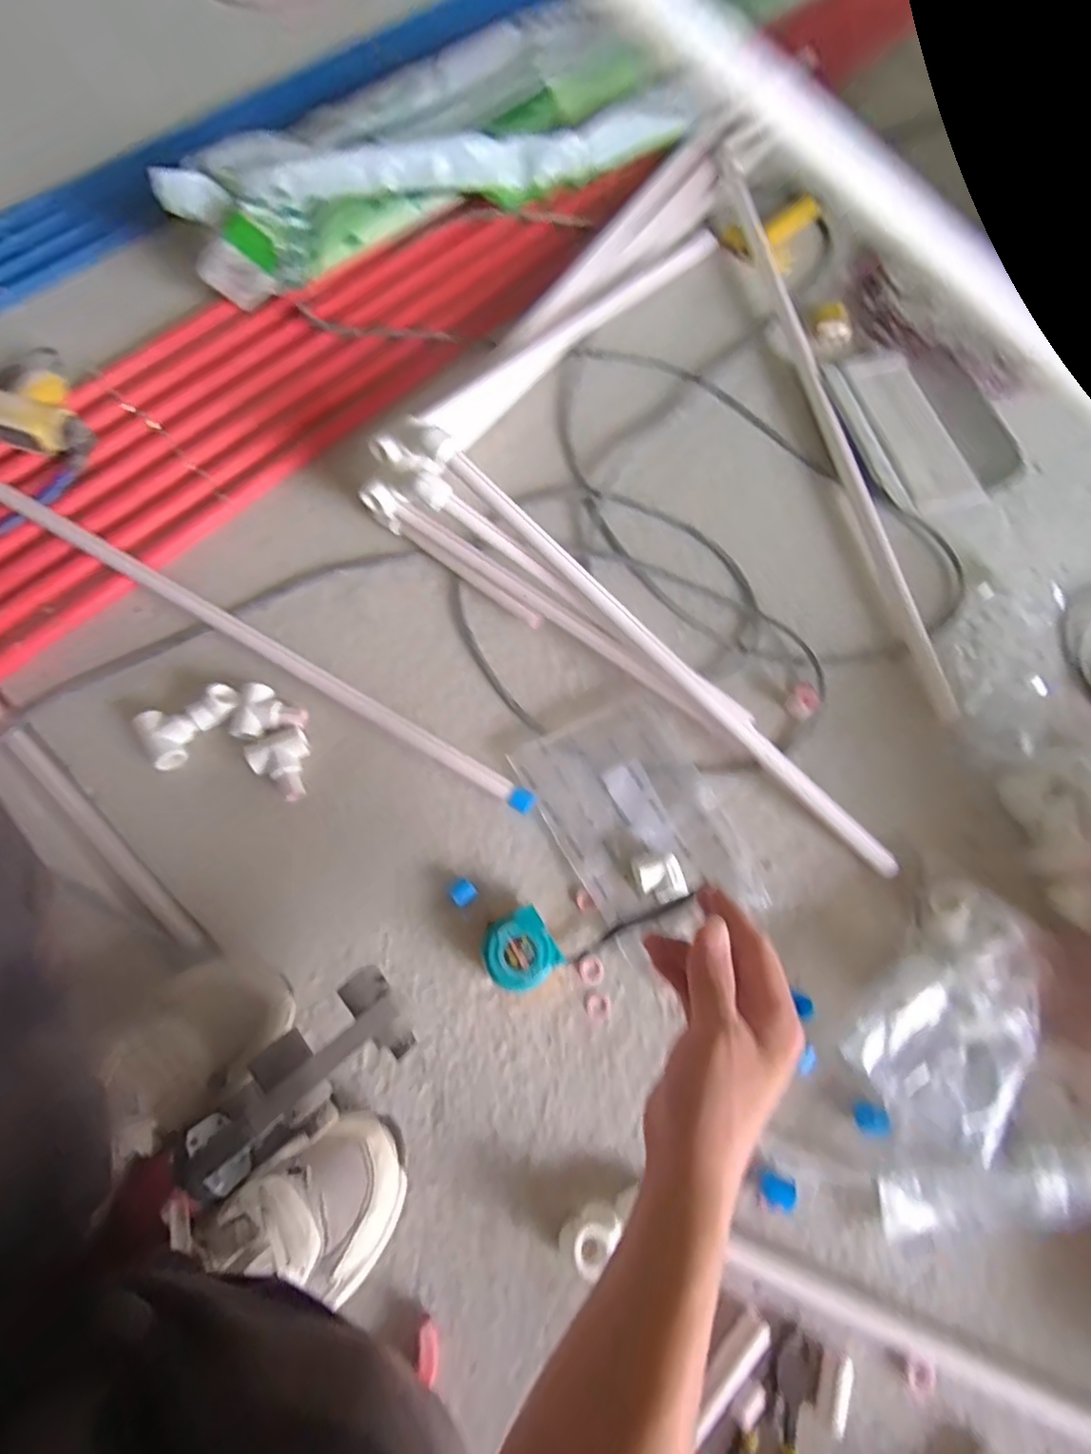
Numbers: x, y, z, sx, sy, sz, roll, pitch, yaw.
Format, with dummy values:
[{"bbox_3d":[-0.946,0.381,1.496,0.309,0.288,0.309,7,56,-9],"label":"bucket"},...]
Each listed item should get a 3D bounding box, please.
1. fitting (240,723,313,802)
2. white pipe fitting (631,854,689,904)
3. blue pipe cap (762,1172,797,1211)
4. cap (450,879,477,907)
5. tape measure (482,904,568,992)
[{"bbox_3d":[-0.254,0.040,0.619,0.056,0.033,0.068,-29,74,-11],"label":"fitting"},{"bbox_3d":[0.107,0.142,0.591,0.041,0.030,0.046,-19,72,-8],"label":"white pipe fitting"},{"bbox_3d":[0.188,0.373,0.508,0.024,0.025,0.021,16,71,4],"label":"blue pipe cap"},{"bbox_3d":[-0.075,0.154,0.582,0.022,0.020,0.022,-35,75,-13],"label":"cap"},{"bbox_3d":[-0.023,0.198,0.559,0.062,0.045,0.064,-31,74,-12],"label":"tape measure"}]

